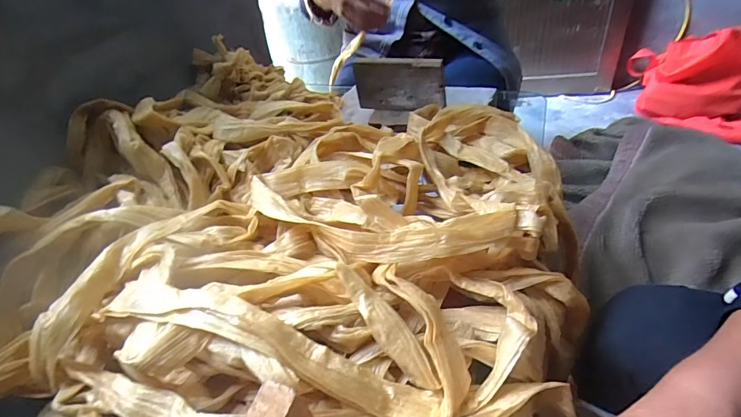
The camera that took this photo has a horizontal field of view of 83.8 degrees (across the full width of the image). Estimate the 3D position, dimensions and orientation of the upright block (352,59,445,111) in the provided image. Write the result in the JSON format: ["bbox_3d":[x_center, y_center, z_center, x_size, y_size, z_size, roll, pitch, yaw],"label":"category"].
[{"bbox_3d":[0.041,-0.181,0.601,0.131,0.076,0.020,9,41,19],"label":"upright block"}]

